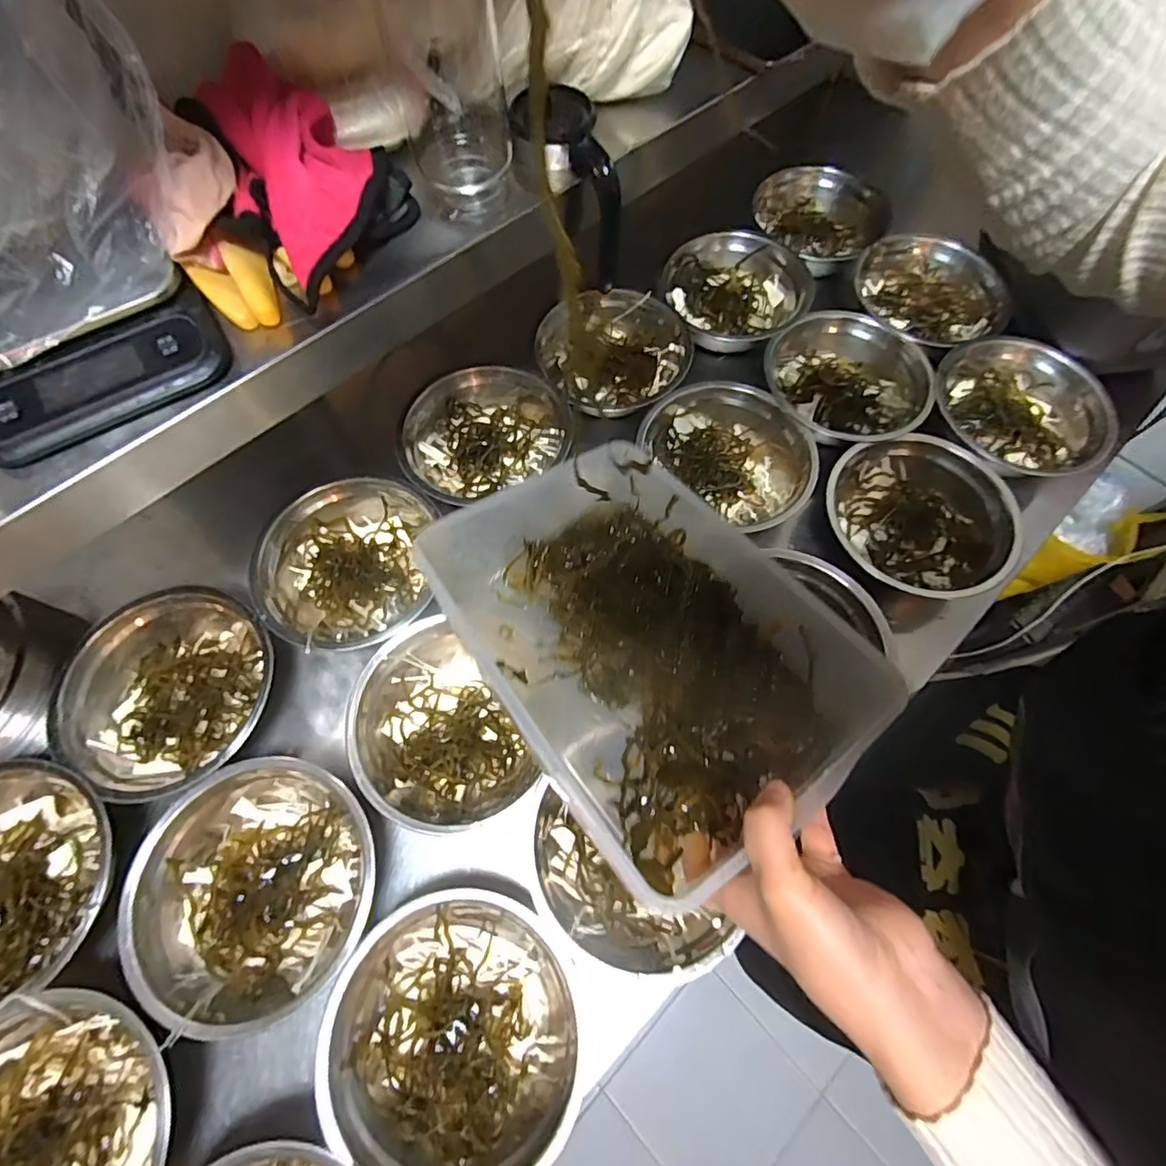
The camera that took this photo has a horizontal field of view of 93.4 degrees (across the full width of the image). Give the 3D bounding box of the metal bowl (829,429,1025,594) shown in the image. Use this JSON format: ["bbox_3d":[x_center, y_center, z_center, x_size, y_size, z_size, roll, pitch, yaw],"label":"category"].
[{"bbox_3d":[0.362,-0.073,0.589,0.192,0.044,0.188,0,67,0],"label":"metal bowl"}]

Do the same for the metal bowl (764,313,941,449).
[{"bbox_3d":[0.312,-0.234,0.660,0.188,0.056,0.189,9,68,3],"label":"metal bowl"}]

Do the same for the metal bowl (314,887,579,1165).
[{"bbox_3d":[-0.099,0.344,0.426,0.186,0.064,0.186,0,67,0],"label":"metal bowl"}]

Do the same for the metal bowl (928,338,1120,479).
[{"bbox_3d":[0.505,-0.204,0.641,0.183,0.059,0.183,0,67,0],"label":"metal bowl"}]

